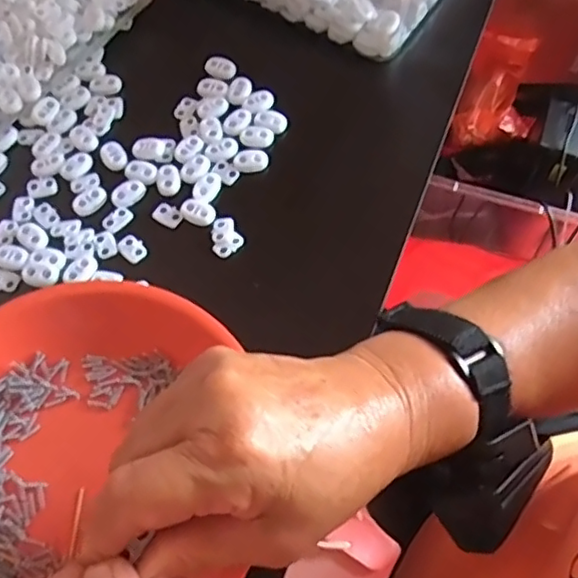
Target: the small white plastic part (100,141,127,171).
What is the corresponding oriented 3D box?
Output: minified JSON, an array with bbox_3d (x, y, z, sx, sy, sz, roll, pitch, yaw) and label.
[{"bbox_3d":[-0.117,-0.090,0.409,0.016,0.004,0.025,-29,65,-12],"label":"small white plastic part"}]

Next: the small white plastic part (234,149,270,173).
[{"bbox_3d":[-0.025,-0.085,0.404,0.023,0.005,0.015,-5,63,0],"label":"small white plastic part"}]

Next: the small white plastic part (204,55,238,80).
[{"bbox_3d":[-0.049,-0.159,0.441,0.025,0.004,0.017,31,68,17],"label":"small white plastic part"}]

